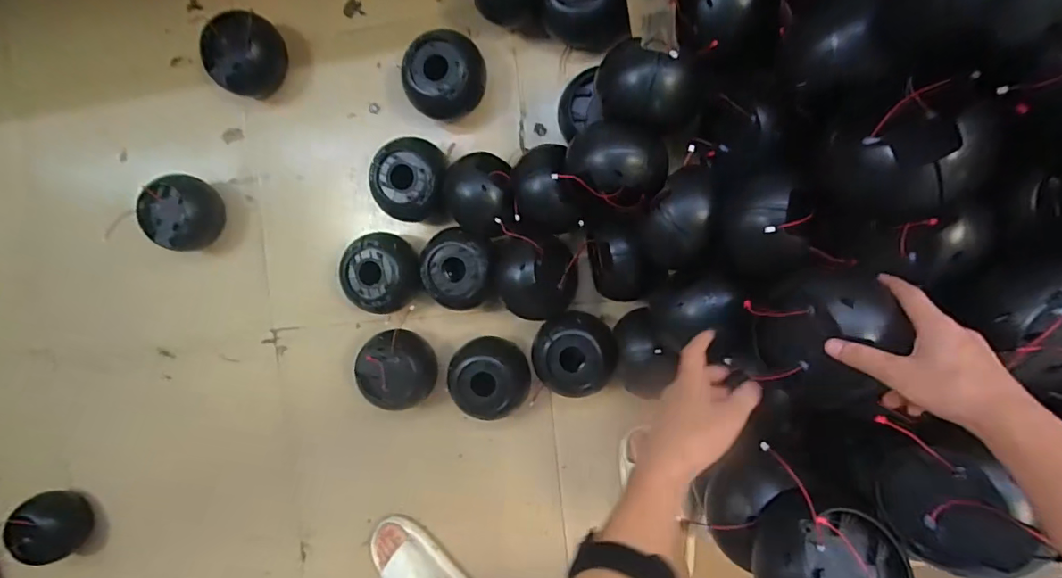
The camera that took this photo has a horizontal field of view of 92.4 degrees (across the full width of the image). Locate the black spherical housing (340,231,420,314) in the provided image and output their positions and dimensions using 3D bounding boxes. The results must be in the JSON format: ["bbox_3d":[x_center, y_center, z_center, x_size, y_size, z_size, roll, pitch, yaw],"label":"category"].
[{"bbox_3d":[-0.246,-0.030,0.846,0.115,0.094,0.125,26,97,7],"label":"black spherical housing"}]

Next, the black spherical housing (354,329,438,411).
[{"bbox_3d":[-0.223,0.131,0.851,0.117,0.096,0.127,1,94,9],"label":"black spherical housing"}]

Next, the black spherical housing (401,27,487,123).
[{"bbox_3d":[-0.132,-0.332,0.799,0.128,0.091,0.123,-35,88,10],"label":"black spherical housing"}]

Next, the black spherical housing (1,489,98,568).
[{"bbox_3d":[-0.951,0.470,1.019,0.118,0.105,0.136,-29,89,10],"label":"black spherical housing"}]

